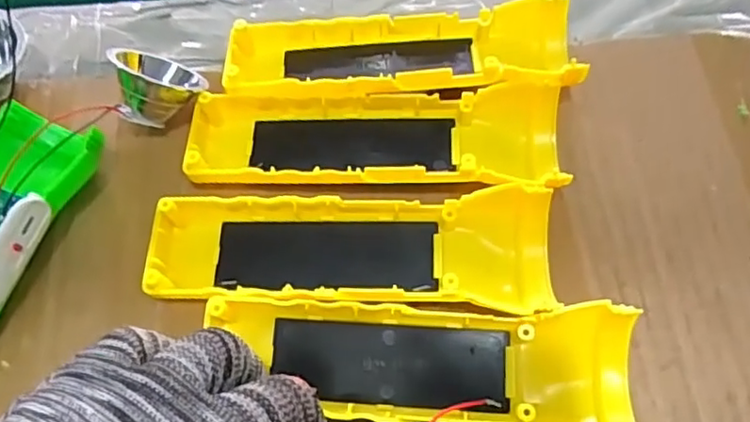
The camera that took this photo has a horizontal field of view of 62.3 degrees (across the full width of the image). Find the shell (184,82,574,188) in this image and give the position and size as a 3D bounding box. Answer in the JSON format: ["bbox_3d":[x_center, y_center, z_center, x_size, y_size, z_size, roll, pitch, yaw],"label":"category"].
[{"bbox_3d":[0.000,-0.030,0.276,0.161,0.028,0.048,1,67,1],"label":"shell"}]

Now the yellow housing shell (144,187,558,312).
[{"bbox_3d":[-0.009,0.019,0.255,0.161,0.027,0.046,0,67,1],"label":"yellow housing shell"}]

